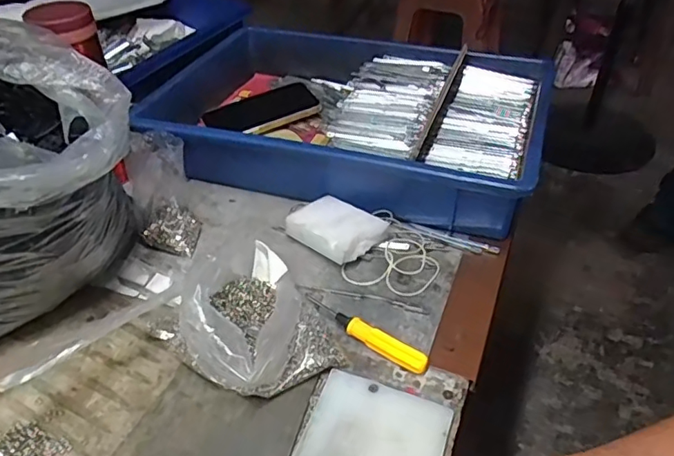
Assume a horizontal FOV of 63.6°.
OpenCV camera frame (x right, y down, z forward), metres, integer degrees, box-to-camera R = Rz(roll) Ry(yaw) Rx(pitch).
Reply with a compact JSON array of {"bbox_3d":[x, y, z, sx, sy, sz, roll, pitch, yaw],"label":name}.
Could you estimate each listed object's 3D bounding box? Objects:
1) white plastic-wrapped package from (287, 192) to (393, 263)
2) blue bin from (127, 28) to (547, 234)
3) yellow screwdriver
[{"bbox_3d":[-0.001,0.003,0.527,0.080,0.029,0.061,31,50,32],"label":"white plastic-wrapped package"},{"bbox_3d":[0.009,-0.130,0.646,0.437,0.083,0.279,12,42,15],"label":"blue bin"},{"bbox_3d":[0.021,0.082,0.441,0.119,0.016,0.016,29,48,30],"label":"yellow screwdriver"}]

